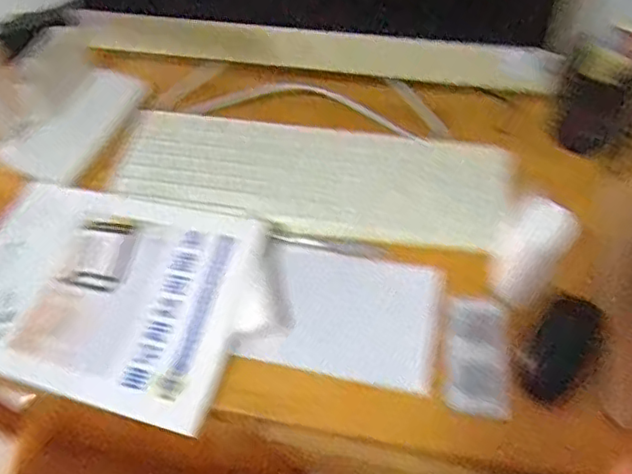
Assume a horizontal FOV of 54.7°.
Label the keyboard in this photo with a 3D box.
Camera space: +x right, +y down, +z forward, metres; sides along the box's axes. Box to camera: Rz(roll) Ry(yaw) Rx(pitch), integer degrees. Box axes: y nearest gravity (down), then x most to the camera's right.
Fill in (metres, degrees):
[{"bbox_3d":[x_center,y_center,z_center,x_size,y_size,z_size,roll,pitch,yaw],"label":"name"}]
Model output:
[{"bbox_3d":[-0.010,-0.062,0.648,0.407,0.021,0.133,7,57,8],"label":"keyboard"}]

